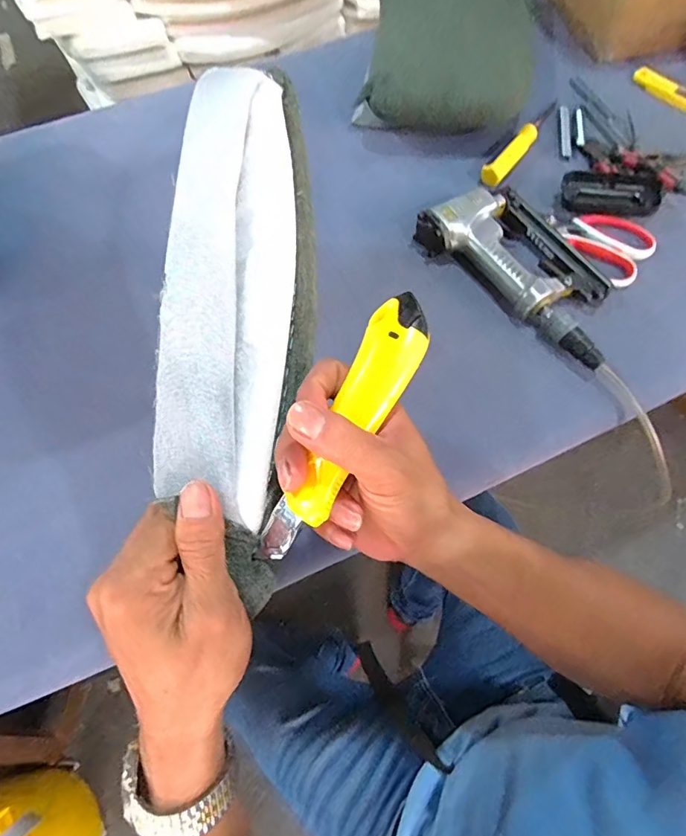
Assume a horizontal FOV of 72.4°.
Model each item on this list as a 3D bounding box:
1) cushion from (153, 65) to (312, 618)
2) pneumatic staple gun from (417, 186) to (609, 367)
[{"bbox_3d":[-0.064,-0.093,0.302,0.076,0.055,0.380,-2,68,1],"label":"cushion"},{"bbox_3d":[0.214,-0.174,0.527,0.123,0.045,0.252,-40,69,-16],"label":"pneumatic staple gun"}]

